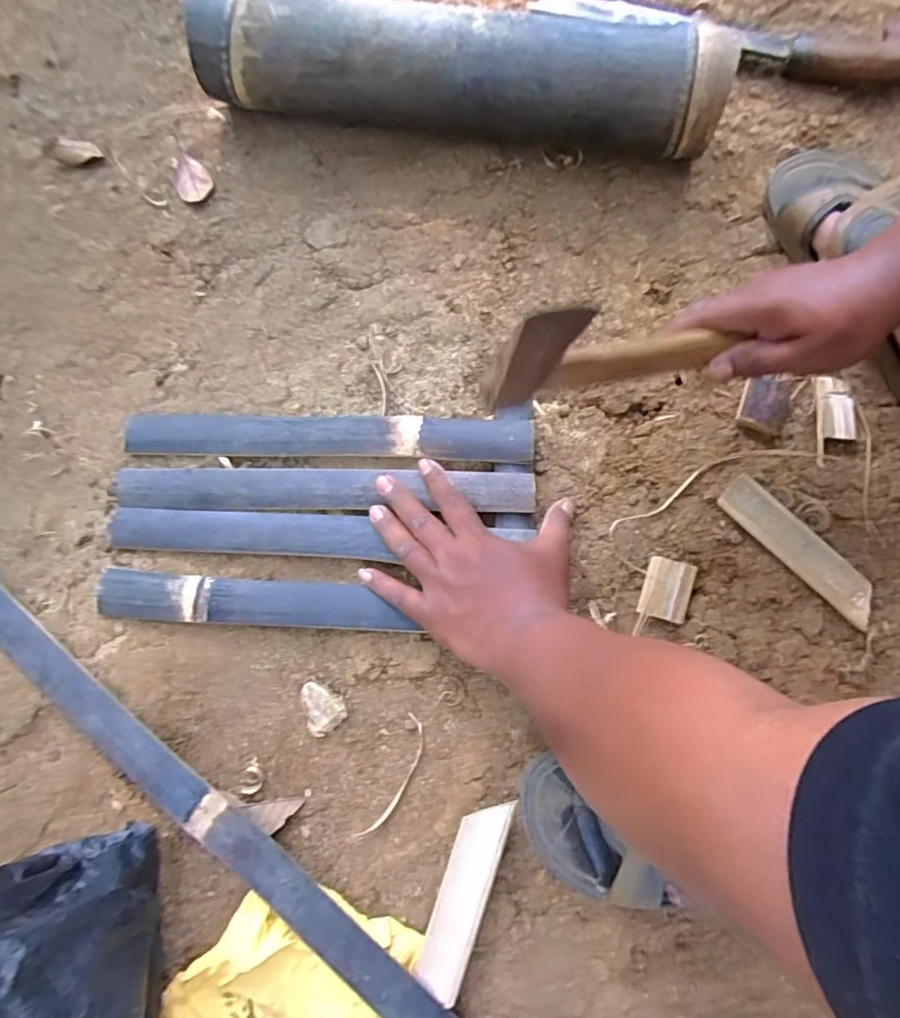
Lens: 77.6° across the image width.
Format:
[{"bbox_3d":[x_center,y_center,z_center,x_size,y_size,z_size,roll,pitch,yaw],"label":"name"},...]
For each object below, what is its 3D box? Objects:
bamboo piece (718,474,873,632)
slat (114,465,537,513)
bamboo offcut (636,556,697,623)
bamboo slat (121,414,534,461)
[{"bbox_3d":[0.287,0.032,0.462,0.035,0.011,0.143,-44,80,-8],"label":"bamboo piece"},{"bbox_3d":[-0.105,-0.018,0.469,0.345,0.010,0.039,0,77,2],"label":"slat"},{"bbox_3d":[0.175,0.065,0.453,0.038,0.011,0.048,17,78,5],"label":"bamboo offcut"},{"bbox_3d":[-0.105,-0.062,0.478,0.343,0.013,0.039,1,77,1],"label":"bamboo slat"}]

